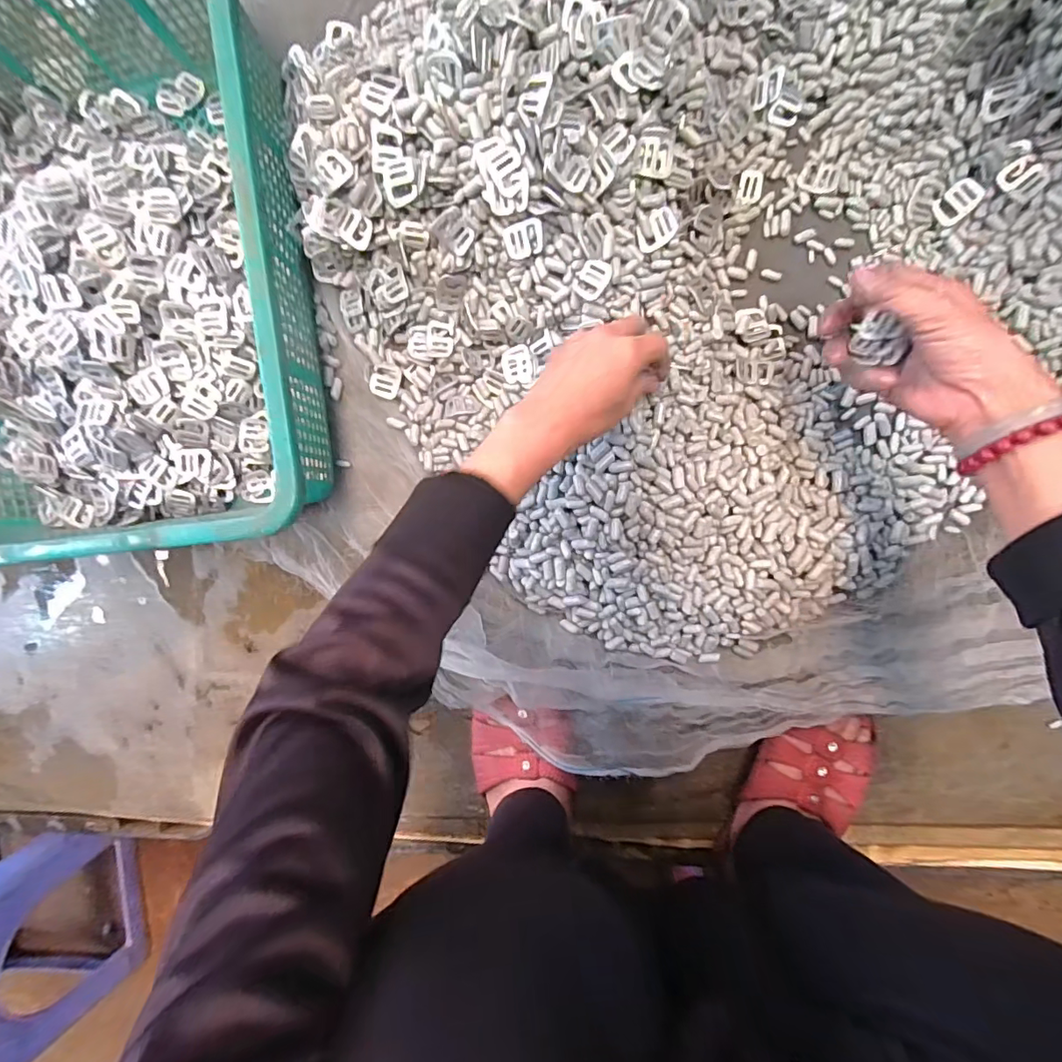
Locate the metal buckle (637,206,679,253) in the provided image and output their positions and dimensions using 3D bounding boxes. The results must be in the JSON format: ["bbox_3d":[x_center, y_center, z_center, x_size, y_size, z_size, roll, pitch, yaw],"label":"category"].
[{"bbox_3d":[0.105,-0.251,0.421,0.032,0.004,0.026,-27,95,22],"label":"metal buckle"}]

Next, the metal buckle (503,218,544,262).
[{"bbox_3d":[-0.005,-0.241,0.417,0.033,0.004,0.026,-6,123,23],"label":"metal buckle"}]

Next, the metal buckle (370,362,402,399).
[{"bbox_3d":[-0.139,-0.145,0.483,0.027,0.007,0.036,10,78,-24],"label":"metal buckle"}]

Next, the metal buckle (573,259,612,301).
[{"bbox_3d":[0.050,-0.209,0.420,0.028,0.005,0.033,29,96,19],"label":"metal buckle"}]

